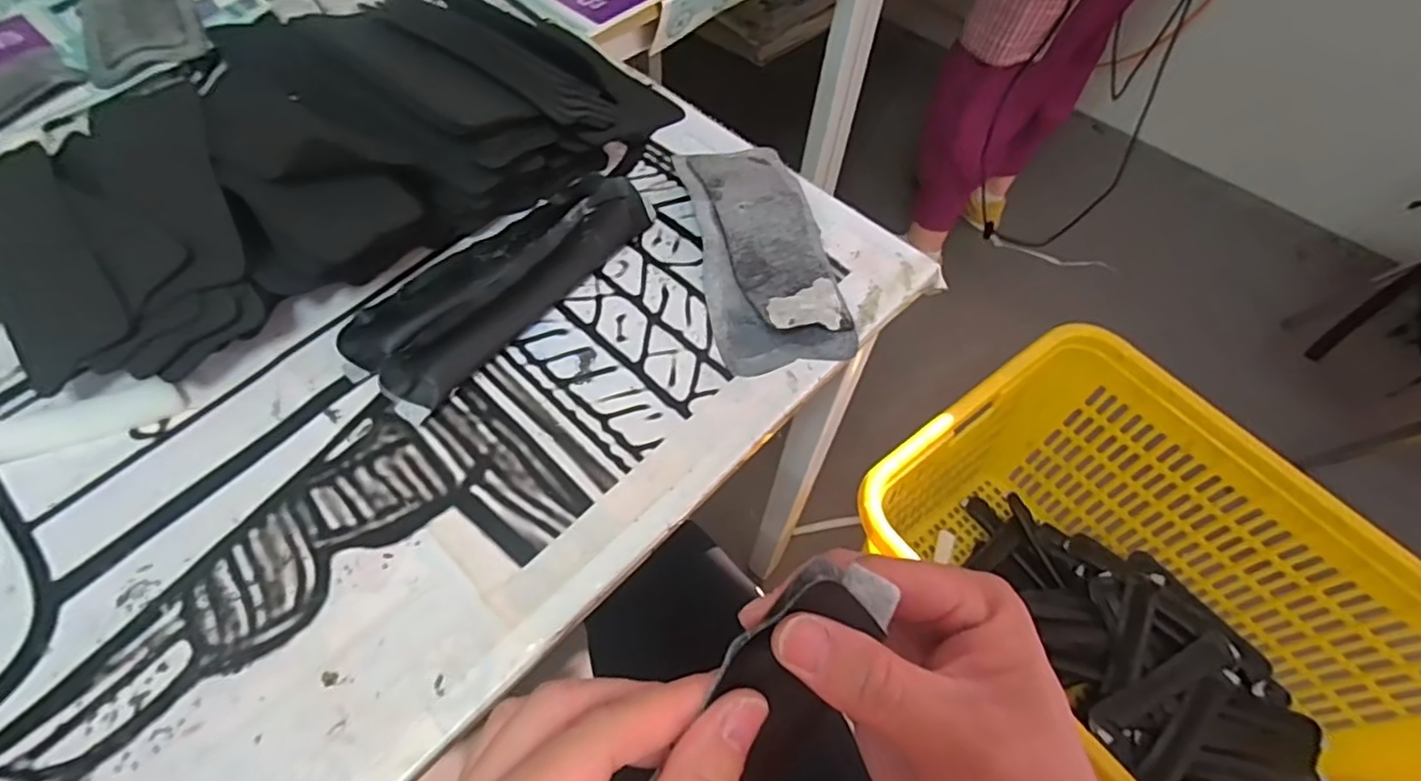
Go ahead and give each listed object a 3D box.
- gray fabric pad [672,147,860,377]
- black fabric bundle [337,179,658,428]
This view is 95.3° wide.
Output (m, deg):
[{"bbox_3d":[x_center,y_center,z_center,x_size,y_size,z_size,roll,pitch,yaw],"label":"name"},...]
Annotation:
[{"bbox_3d":[0.039,-0.109,0.475,0.095,0.026,0.205,-8,57,-7],"label":"gray fabric pad"},{"bbox_3d":[-0.146,-0.083,0.452,0.089,0.025,0.227,31,61,18],"label":"black fabric bundle"}]

